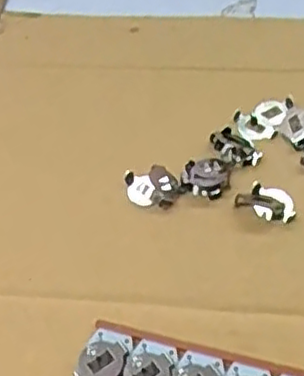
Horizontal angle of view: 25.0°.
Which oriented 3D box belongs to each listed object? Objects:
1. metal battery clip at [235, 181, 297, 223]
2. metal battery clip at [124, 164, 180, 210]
[{"bbox_3d":[0.051,0.006,0.305,0.026,0.004,0.015,15,54,18],"label":"metal battery clip"},{"bbox_3d":[0.000,0.000,0.314,0.023,0.005,0.022,-15,51,-6],"label":"metal battery clip"}]

